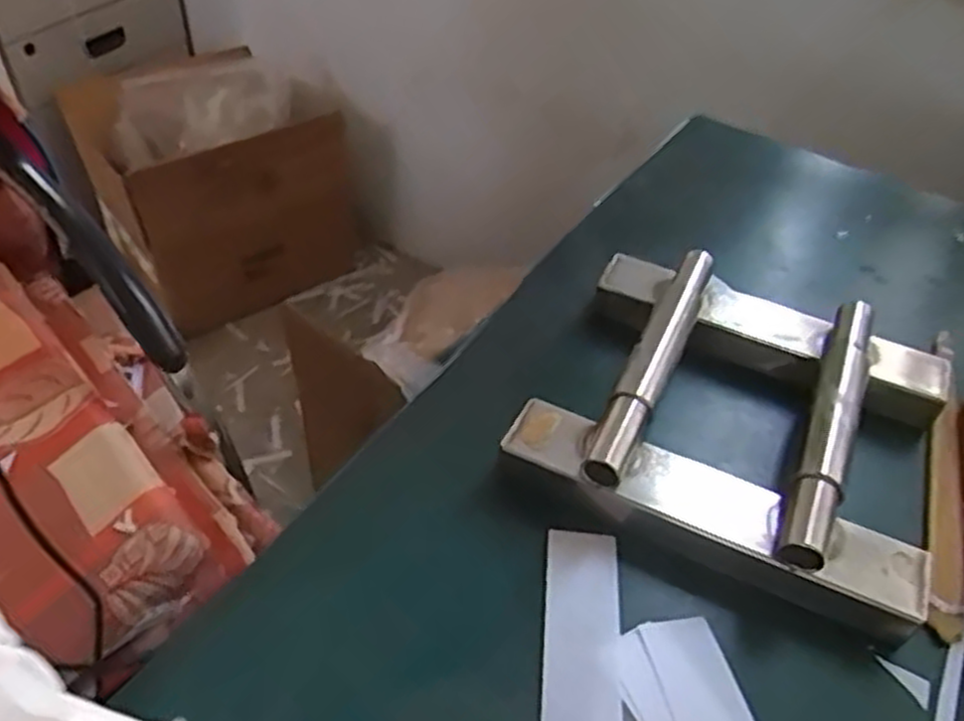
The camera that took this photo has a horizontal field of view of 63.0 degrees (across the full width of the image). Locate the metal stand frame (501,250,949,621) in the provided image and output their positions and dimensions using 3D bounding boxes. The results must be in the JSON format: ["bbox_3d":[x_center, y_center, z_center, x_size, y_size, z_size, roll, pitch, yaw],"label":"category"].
[{"bbox_3d":[0.140,0.022,0.413,0.206,0.043,0.184,22,47,16],"label":"metal stand frame"}]

